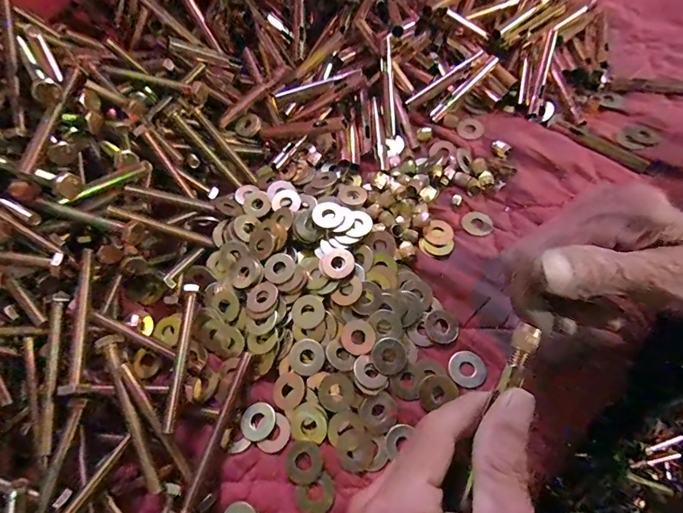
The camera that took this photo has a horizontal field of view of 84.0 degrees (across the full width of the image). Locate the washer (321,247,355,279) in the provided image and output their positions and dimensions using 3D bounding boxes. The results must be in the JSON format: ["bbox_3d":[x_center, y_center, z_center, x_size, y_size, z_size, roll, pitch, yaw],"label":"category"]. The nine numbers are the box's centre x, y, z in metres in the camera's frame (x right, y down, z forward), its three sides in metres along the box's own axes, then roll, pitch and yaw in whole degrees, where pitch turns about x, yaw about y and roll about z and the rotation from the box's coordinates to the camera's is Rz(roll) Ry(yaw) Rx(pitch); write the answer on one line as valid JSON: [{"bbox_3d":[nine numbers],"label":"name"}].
[{"bbox_3d":[-0.003,0.004,0.285,0.024,0.005,0.026,-5,62,9],"label":"washer"}]

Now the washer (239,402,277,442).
[{"bbox_3d":[-0.057,0.113,0.261,0.024,0.004,0.024,-5,58,8],"label":"washer"}]

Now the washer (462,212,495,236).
[{"bbox_3d":[0.112,-0.027,0.313,0.025,0.004,0.023,25,65,21],"label":"washer"}]

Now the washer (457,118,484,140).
[{"bbox_3d":[0.121,-0.120,0.354,0.023,0.004,0.025,-1,68,2],"label":"washer"}]

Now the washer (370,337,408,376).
[{"bbox_3d":[0.034,0.070,0.267,0.024,0.005,0.025,-3,64,5],"label":"washer"}]

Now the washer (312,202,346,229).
[{"bbox_3d":[-0.010,-0.033,0.298,0.024,0.005,0.025,-3,64,5],"label":"washer"}]

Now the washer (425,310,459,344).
[{"bbox_3d":[0.073,0.051,0.275,0.024,0.004,0.025,-3,64,5],"label":"washer"}]

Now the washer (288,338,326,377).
[{"bbox_3d":[-0.024,0.071,0.269,0.024,0.006,0.024,-3,64,5],"label":"washer"}]

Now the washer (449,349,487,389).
[{"bbox_3d":[0.088,0.078,0.263,0.024,0.004,0.024,-3,64,5],"label":"washer"}]

